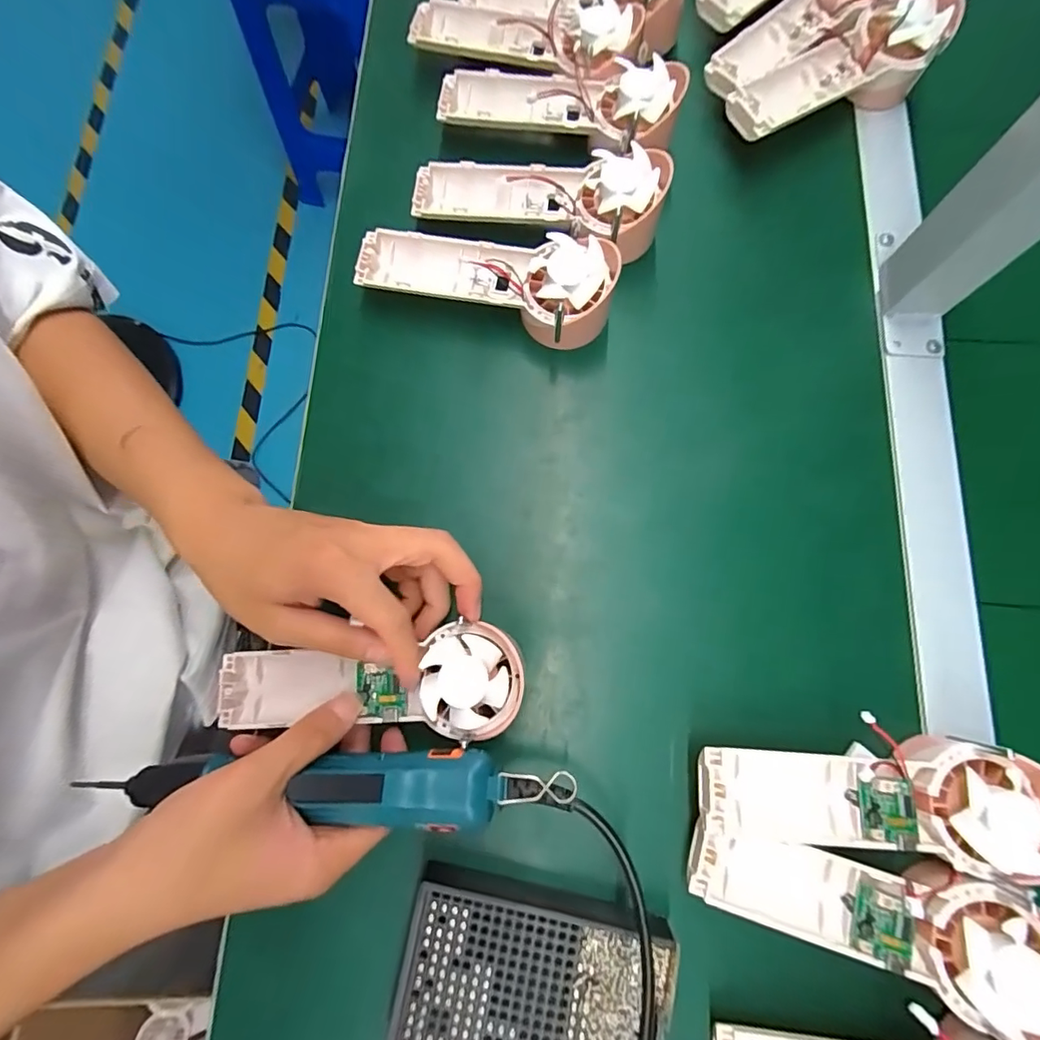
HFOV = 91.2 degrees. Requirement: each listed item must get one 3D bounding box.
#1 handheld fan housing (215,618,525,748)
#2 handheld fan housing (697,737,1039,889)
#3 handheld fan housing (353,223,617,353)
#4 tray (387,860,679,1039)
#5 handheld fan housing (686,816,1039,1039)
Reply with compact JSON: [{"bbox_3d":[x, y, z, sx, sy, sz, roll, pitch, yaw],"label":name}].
[{"bbox_3d":[-0.084,0.091,0.288,0.171,0.027,0.059,-3,74,9],"label":"handheld fan housing"},{"bbox_3d":[0.184,0.142,0.271,0.175,0.049,0.066,7,77,3],"label":"handheld fan housing"},{"bbox_3d":[-0.023,-0.166,0.353,0.173,0.063,0.060,16,78,5],"label":"handheld fan housing"},{"bbox_3d":[0.007,0.245,0.264,0.137,0.015,0.096,11,77,4],"label":"tray"},{"bbox_3d":[0.178,0.194,0.258,0.171,0.047,0.061,21,78,6],"label":"handheld fan housing"}]

